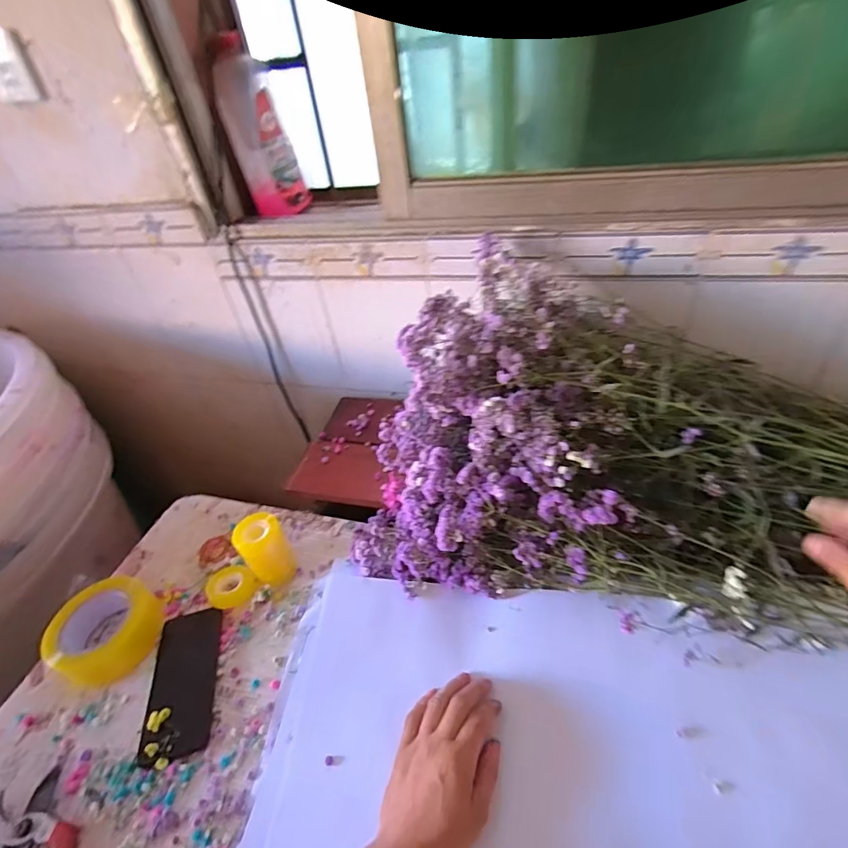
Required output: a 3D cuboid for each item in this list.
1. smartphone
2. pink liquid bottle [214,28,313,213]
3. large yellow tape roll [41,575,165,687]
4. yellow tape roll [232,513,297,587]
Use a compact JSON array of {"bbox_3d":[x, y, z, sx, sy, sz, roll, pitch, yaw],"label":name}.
[{"bbox_3d":[-0.283,0.299,0.538,0.075,0.015,0.162,-13,41,-6],"label":"smartphone"},{"bbox_3d":[-0.298,-0.532,0.835,0.106,0.265,0.071,-15,41,-8],"label":"pink liquid bottle"},{"bbox_3d":[-0.397,0.254,0.568,0.110,0.061,0.115,-4,41,4],"label":"large yellow tape roll"},{"bbox_3d":[-0.212,0.174,0.616,0.056,0.101,0.048,-33,47,-26],"label":"yellow tape roll"}]

